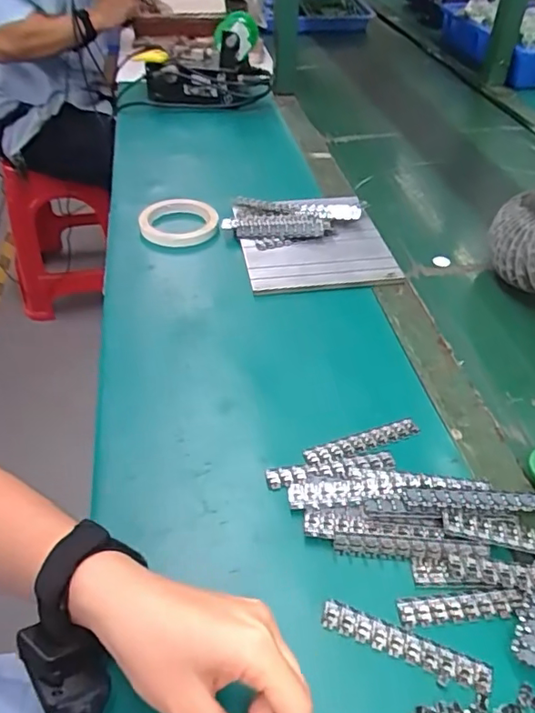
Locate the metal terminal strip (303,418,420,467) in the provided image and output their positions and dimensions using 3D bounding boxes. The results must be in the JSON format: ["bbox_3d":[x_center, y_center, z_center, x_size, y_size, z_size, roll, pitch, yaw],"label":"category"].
[{"bbox_3d":[0.083,0.074,0.469,0.108,0.004,0.019,-14,46,-18],"label":"metal terminal strip"}]

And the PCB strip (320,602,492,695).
[{"bbox_3d":[0.089,0.185,0.351,0.107,0.004,0.019,17,45,14],"label":"PCB strip"}]

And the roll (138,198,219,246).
[{"bbox_3d":[-0.117,-0.180,0.720,0.099,0.020,0.099,2,43,-2],"label":"roll"}]

